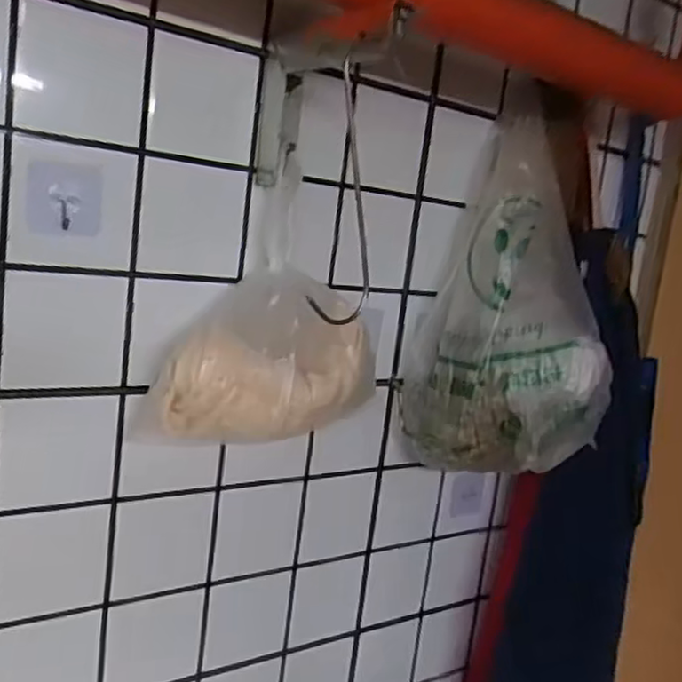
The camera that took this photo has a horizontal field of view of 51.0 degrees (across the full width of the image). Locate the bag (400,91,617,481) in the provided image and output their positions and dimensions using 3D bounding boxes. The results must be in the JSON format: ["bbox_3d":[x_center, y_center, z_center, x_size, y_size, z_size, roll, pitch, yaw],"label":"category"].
[{"bbox_3d":[0.206,-0.073,0.825,0.214,0.411,0.168,8,9,13],"label":"bag"}]

